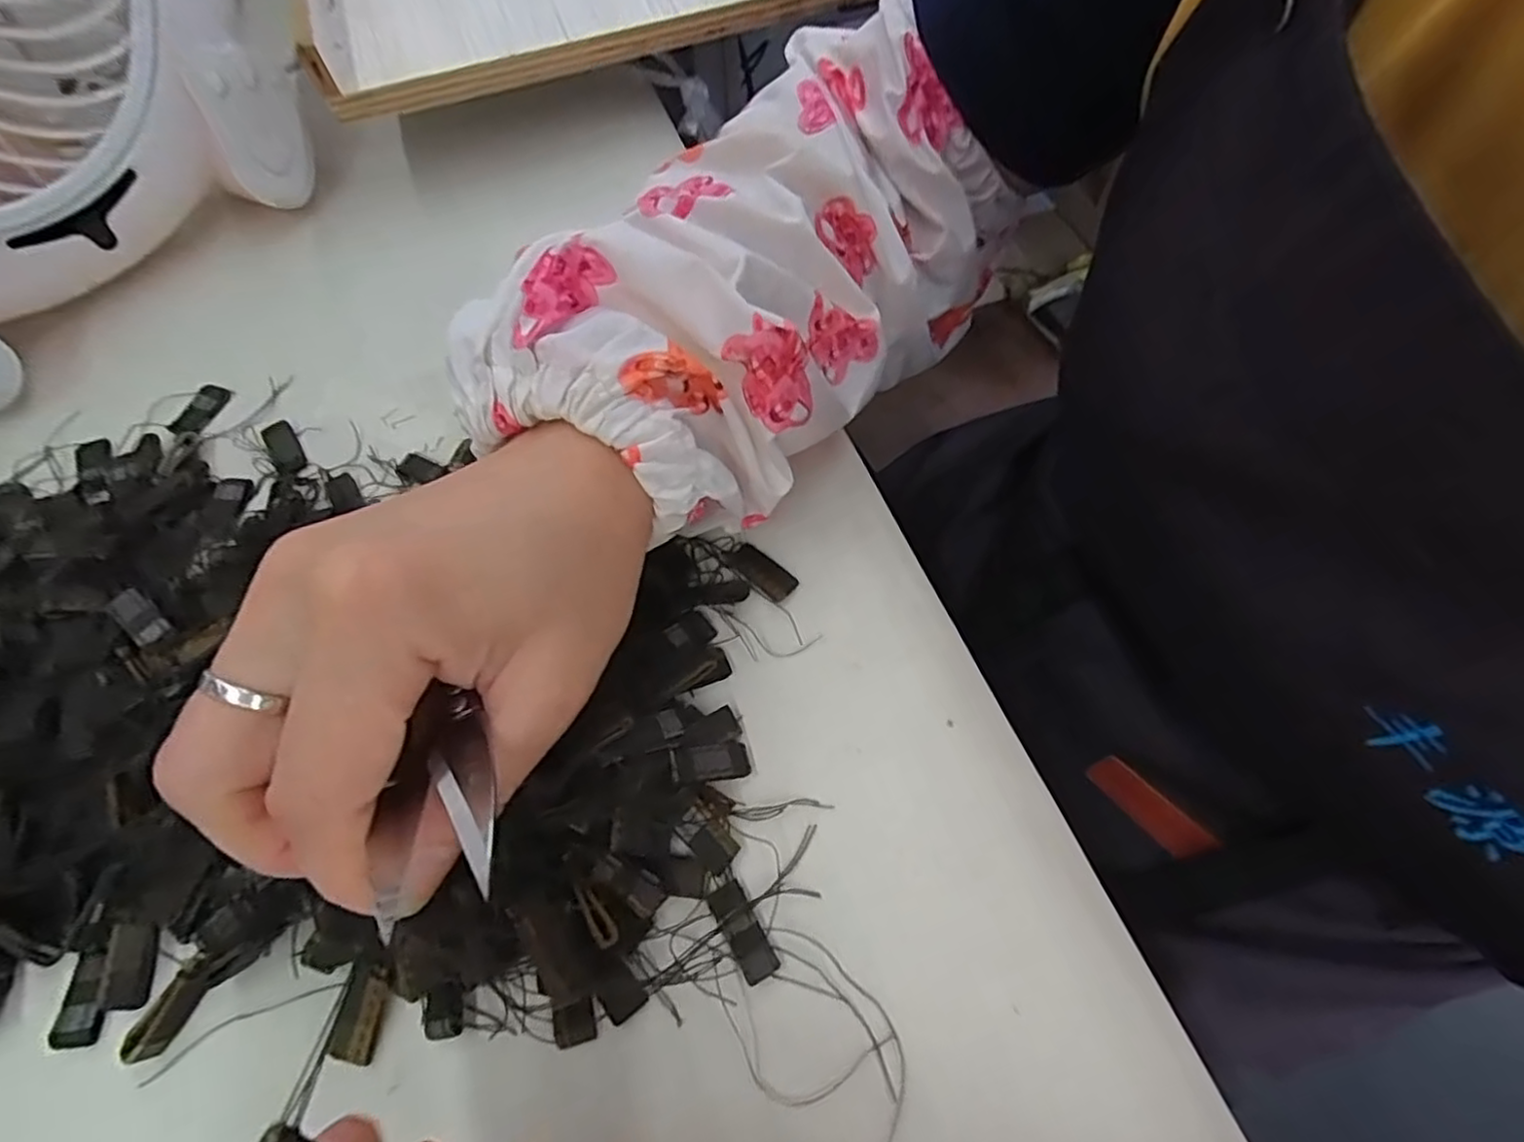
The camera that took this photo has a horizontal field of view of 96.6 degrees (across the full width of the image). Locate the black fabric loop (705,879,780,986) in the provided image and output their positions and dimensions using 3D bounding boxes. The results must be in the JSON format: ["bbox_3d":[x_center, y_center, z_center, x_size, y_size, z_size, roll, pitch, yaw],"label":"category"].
[{"bbox_3d":[-0.005,0.092,0.173,0.009,0.004,0.023,-28,67,-12],"label":"black fabric loop"}]

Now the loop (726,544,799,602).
[{"bbox_3d":[-0.001,0.000,0.221,0.024,0.004,0.011,39,71,18],"label":"loop"}]

